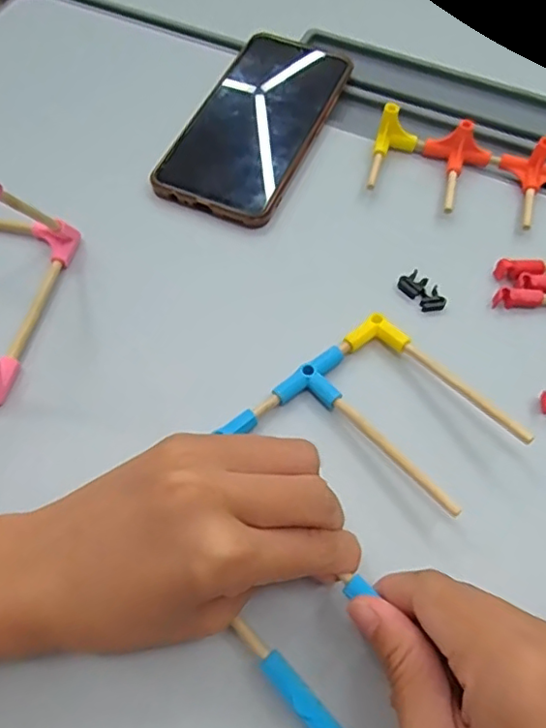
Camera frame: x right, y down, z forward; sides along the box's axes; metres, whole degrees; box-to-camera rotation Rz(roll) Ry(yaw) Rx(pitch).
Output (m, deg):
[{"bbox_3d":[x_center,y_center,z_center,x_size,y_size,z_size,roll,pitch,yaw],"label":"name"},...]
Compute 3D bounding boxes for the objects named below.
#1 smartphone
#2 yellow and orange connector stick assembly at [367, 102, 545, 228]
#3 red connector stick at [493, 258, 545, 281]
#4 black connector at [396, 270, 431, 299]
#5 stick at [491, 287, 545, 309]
[{"bbox_3d":[-0.008,-0.156,0.371,0.074,0.012,0.163,22,62,9],"label":"smartphone"},{"bbox_3d":[0.135,-0.113,0.349,0.150,0.024,0.056,14,61,5],"label":"yellow and orange connector stick assembly"},{"bbox_3d":[0.153,-0.053,0.325,0.057,0.010,0.012,-3,61,-4],"label":"red connector stick"},{"bbox_3d":[0.077,-0.044,0.321,0.013,0.004,0.016,39,69,18],"label":"black connector"},{"bbox_3d":[0.150,-0.035,0.316,0.059,0.010,0.008,3,61,-1],"label":"stick"}]

